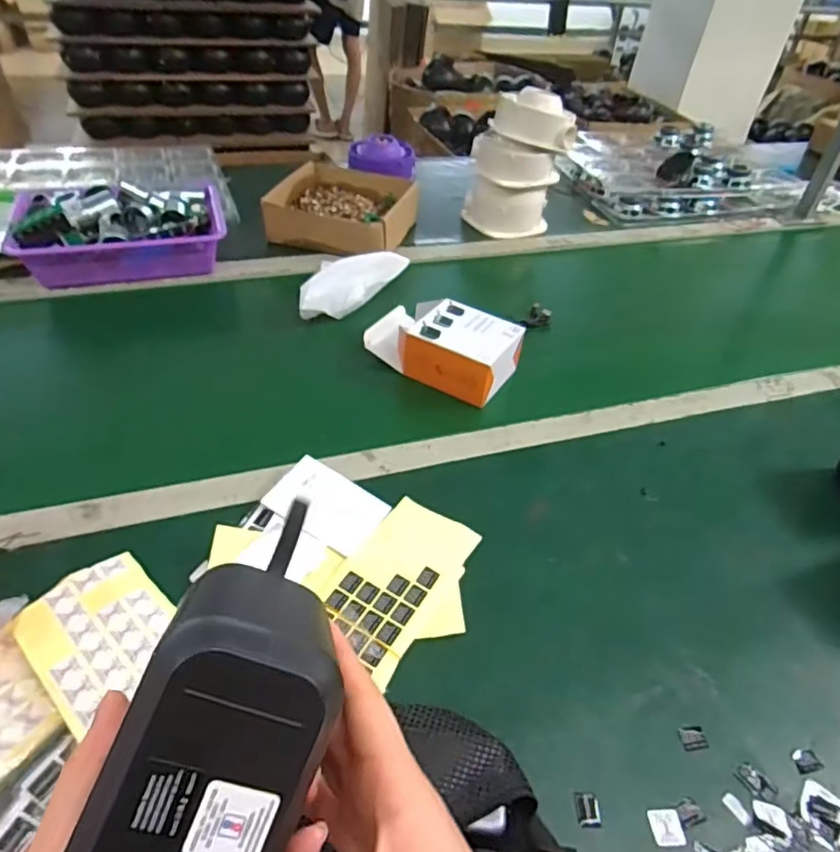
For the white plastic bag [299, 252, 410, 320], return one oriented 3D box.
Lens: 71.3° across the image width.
[{"bbox_3d":[-0.091,-0.202,0.830,0.064,0.065,0.176,24,46,20],"label":"white plastic bag"}]

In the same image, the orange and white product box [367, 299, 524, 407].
[{"bbox_3d":[0.026,-0.105,0.726,0.177,0.060,0.105,24,46,20],"label":"orange and white product box"}]

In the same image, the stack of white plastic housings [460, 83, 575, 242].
[{"bbox_3d":[0.164,-0.439,1.005,0.121,0.224,0.135,-19,48,-24],"label":"stack of white plastic housings"}]

